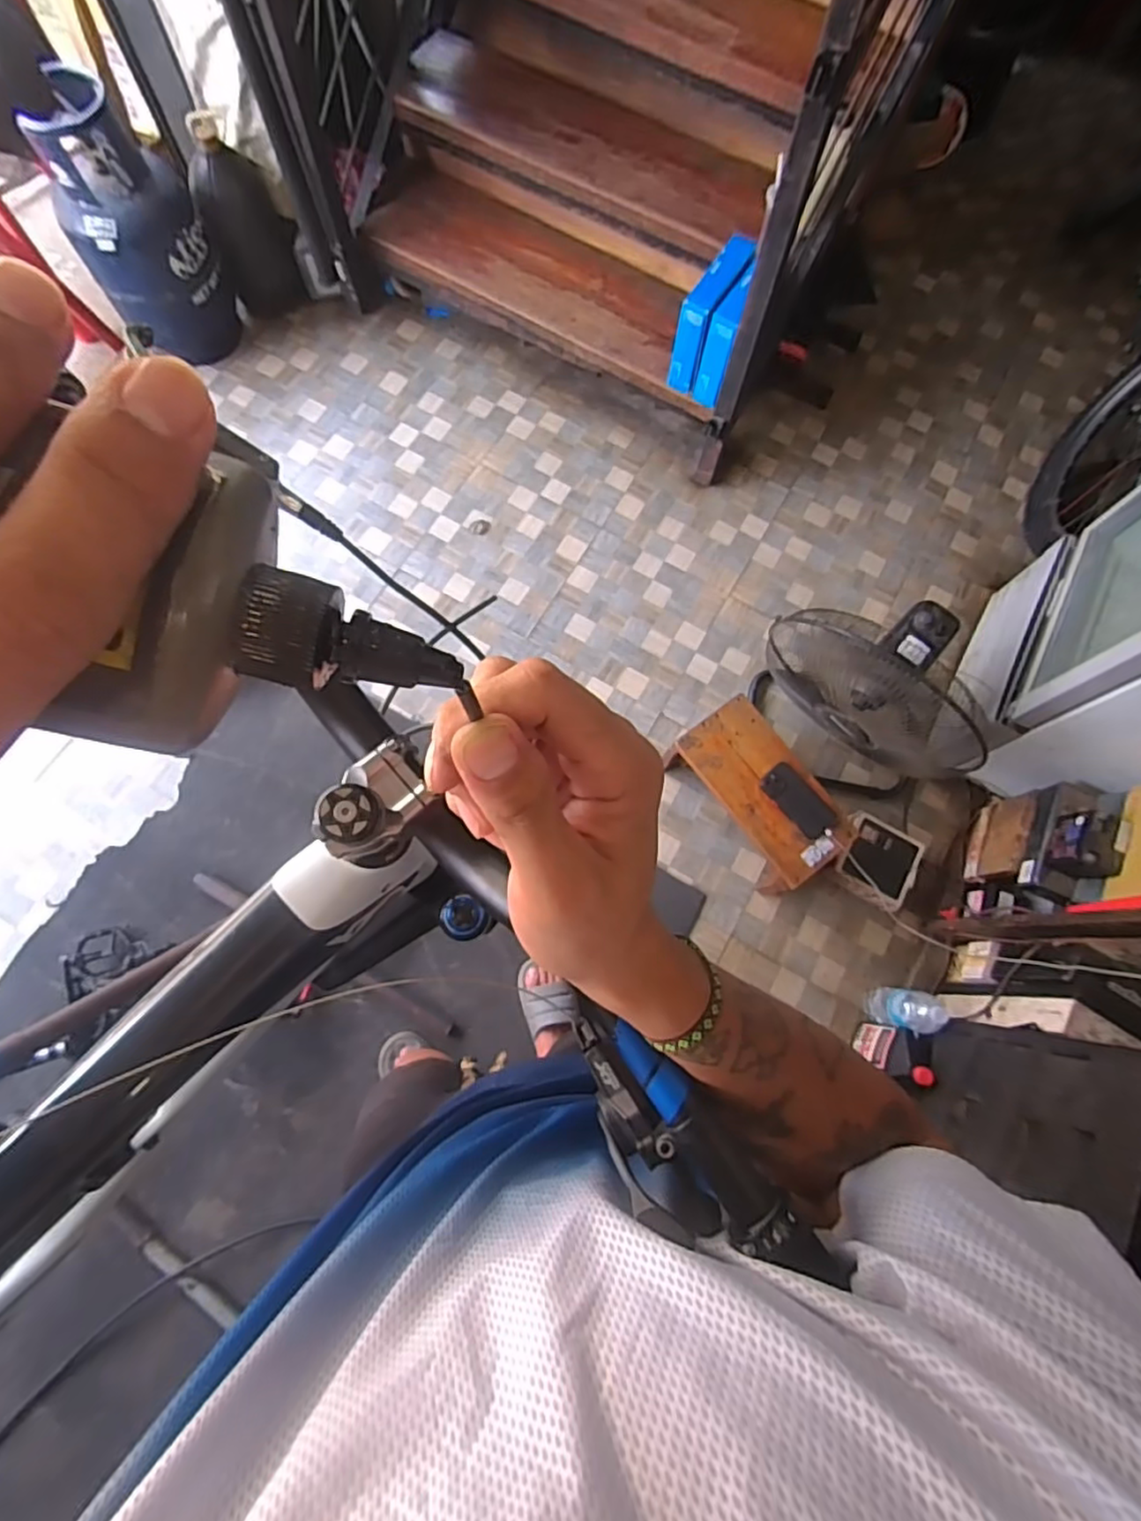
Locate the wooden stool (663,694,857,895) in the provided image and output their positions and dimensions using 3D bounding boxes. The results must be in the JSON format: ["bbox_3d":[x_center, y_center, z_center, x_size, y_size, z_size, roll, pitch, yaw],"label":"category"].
[{"bbox_3d":[0.429,0.084,1.507,0.220,0.210,0.419,-40,79,-12],"label":"wooden stool"}]

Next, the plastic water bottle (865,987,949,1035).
[{"bbox_3d":[0.729,0.538,1.393,0.084,0.255,0.081,1,74,-2],"label":"plastic water bottle"}]

